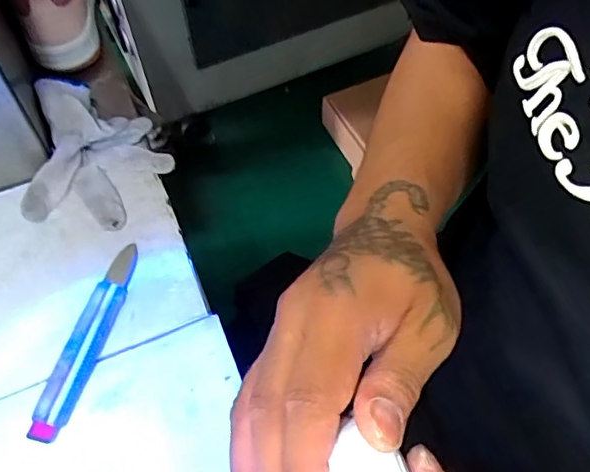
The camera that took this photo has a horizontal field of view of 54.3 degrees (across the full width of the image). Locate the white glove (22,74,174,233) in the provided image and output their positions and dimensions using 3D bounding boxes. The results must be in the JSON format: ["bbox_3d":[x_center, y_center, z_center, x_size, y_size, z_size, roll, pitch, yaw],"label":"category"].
[{"bbox_3d":[-0.183,-0.084,0.539,0.124,0.037,0.161,-1,58,-1],"label":"white glove"}]

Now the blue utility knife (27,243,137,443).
[{"bbox_3d":[-0.161,0.076,0.452,0.028,0.017,0.165,15,59,9],"label":"blue utility knife"}]

